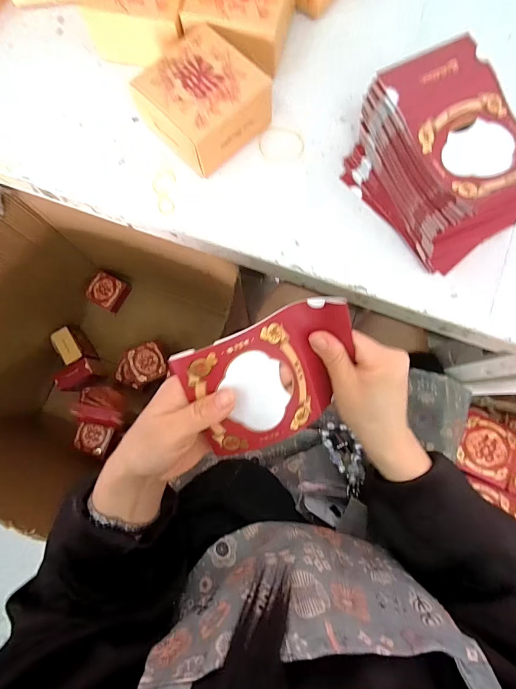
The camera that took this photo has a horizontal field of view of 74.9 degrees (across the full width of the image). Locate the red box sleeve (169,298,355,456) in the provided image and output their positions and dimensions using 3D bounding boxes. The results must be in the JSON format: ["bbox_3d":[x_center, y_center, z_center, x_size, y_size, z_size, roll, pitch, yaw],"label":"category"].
[{"bbox_3d":[0.014,0.028,0.260,0.128,0.018,0.095,-23,113,-14],"label":"red box sleeve"}]

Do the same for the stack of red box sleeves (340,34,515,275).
[{"bbox_3d":[0.176,-0.174,0.319,0.125,0.075,0.165,-36,81,-5],"label":"stack of red box sleeves"}]

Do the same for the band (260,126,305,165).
[{"bbox_3d":[0.026,-0.218,0.366,0.049,0.004,0.044,-2,80,1],"label":"band"}]

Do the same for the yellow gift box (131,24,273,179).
[{"bbox_3d":[-0.056,-0.244,0.346,0.102,0.057,0.107,44,84,8],"label":"yellow gift box"}]

